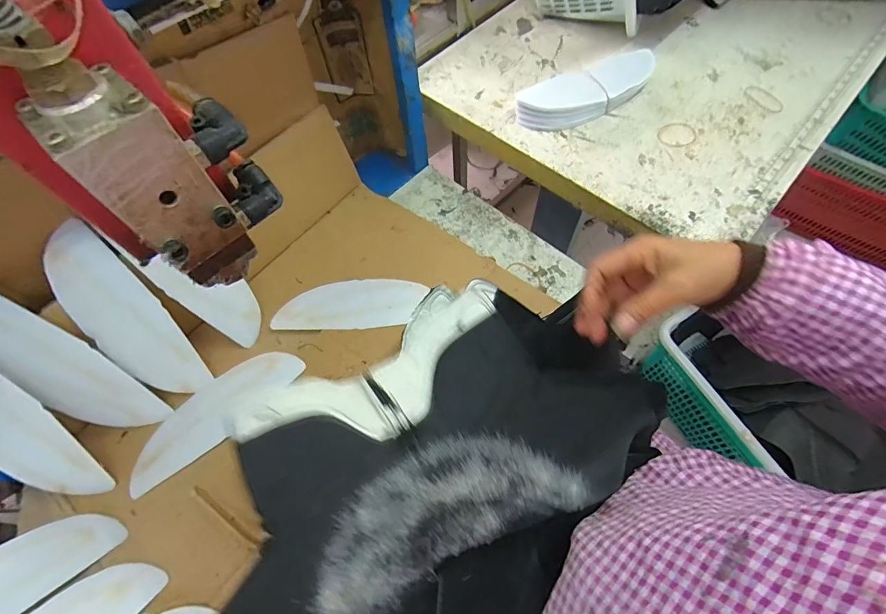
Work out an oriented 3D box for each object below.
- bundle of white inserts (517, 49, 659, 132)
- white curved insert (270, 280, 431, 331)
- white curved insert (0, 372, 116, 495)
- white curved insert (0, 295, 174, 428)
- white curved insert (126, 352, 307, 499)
[{"bbox_3d":[0.212,-0.305,0.564,0.216,0.038,0.072,-20,64,-7],"label":"bundle of white inserts"},{"bbox_3d":[-0.121,-0.004,0.515,0.193,0.006,0.068,-4,63,1],"label":"white curved insert"},{"bbox_3d":[-0.432,0.119,0.389,0.069,0.213,0.017,-35,23,-14],"label":"white curved insert"},{"bbox_3d":[-0.397,0.065,0.410,0.066,0.213,0.015,-47,34,-19],"label":"white curved insert"},{"bbox_3d":[-0.261,0.116,0.450,0.207,0.027,0.074,-38,67,-15],"label":"white curved insert"}]

